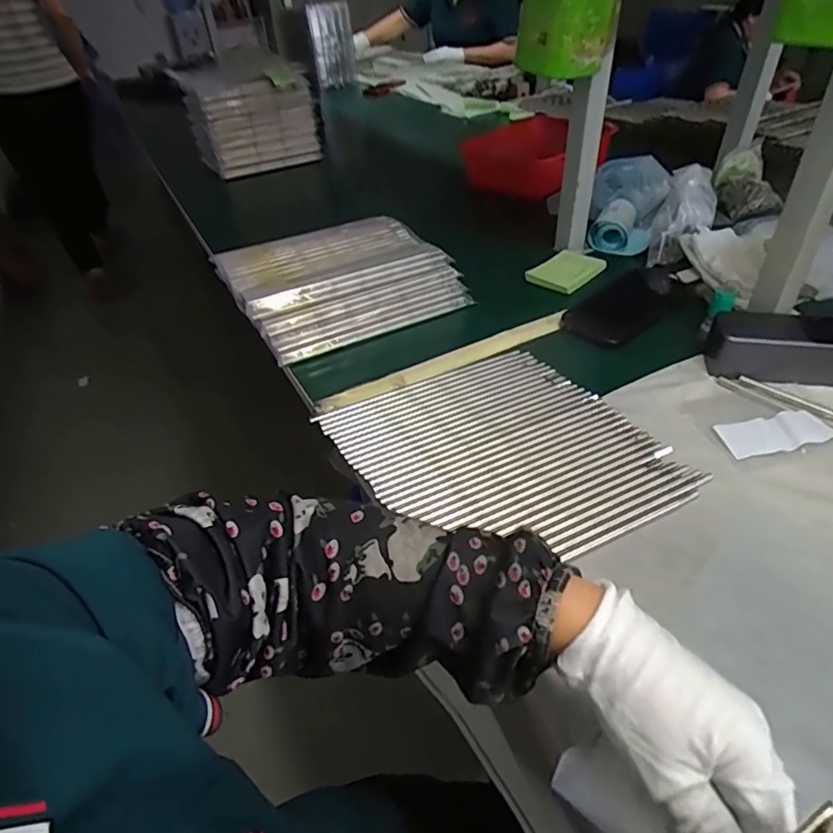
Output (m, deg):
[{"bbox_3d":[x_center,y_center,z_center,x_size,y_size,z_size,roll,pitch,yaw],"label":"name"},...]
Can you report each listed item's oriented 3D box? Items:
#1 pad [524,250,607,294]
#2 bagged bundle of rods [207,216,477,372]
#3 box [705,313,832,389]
[{"bbox_3d":[0.203,-0.198,0.748,0.070,0.008,0.109,28,49,32],"label":"pad"},{"bbox_3d":[-0.098,-0.176,0.704,0.262,0.069,0.198,-21,43,-19],"label":"bagged bundle of rods"},{"bbox_3d":[0.364,-0.071,0.546,0.129,0.048,0.059,6,41,12],"label":"box"}]

